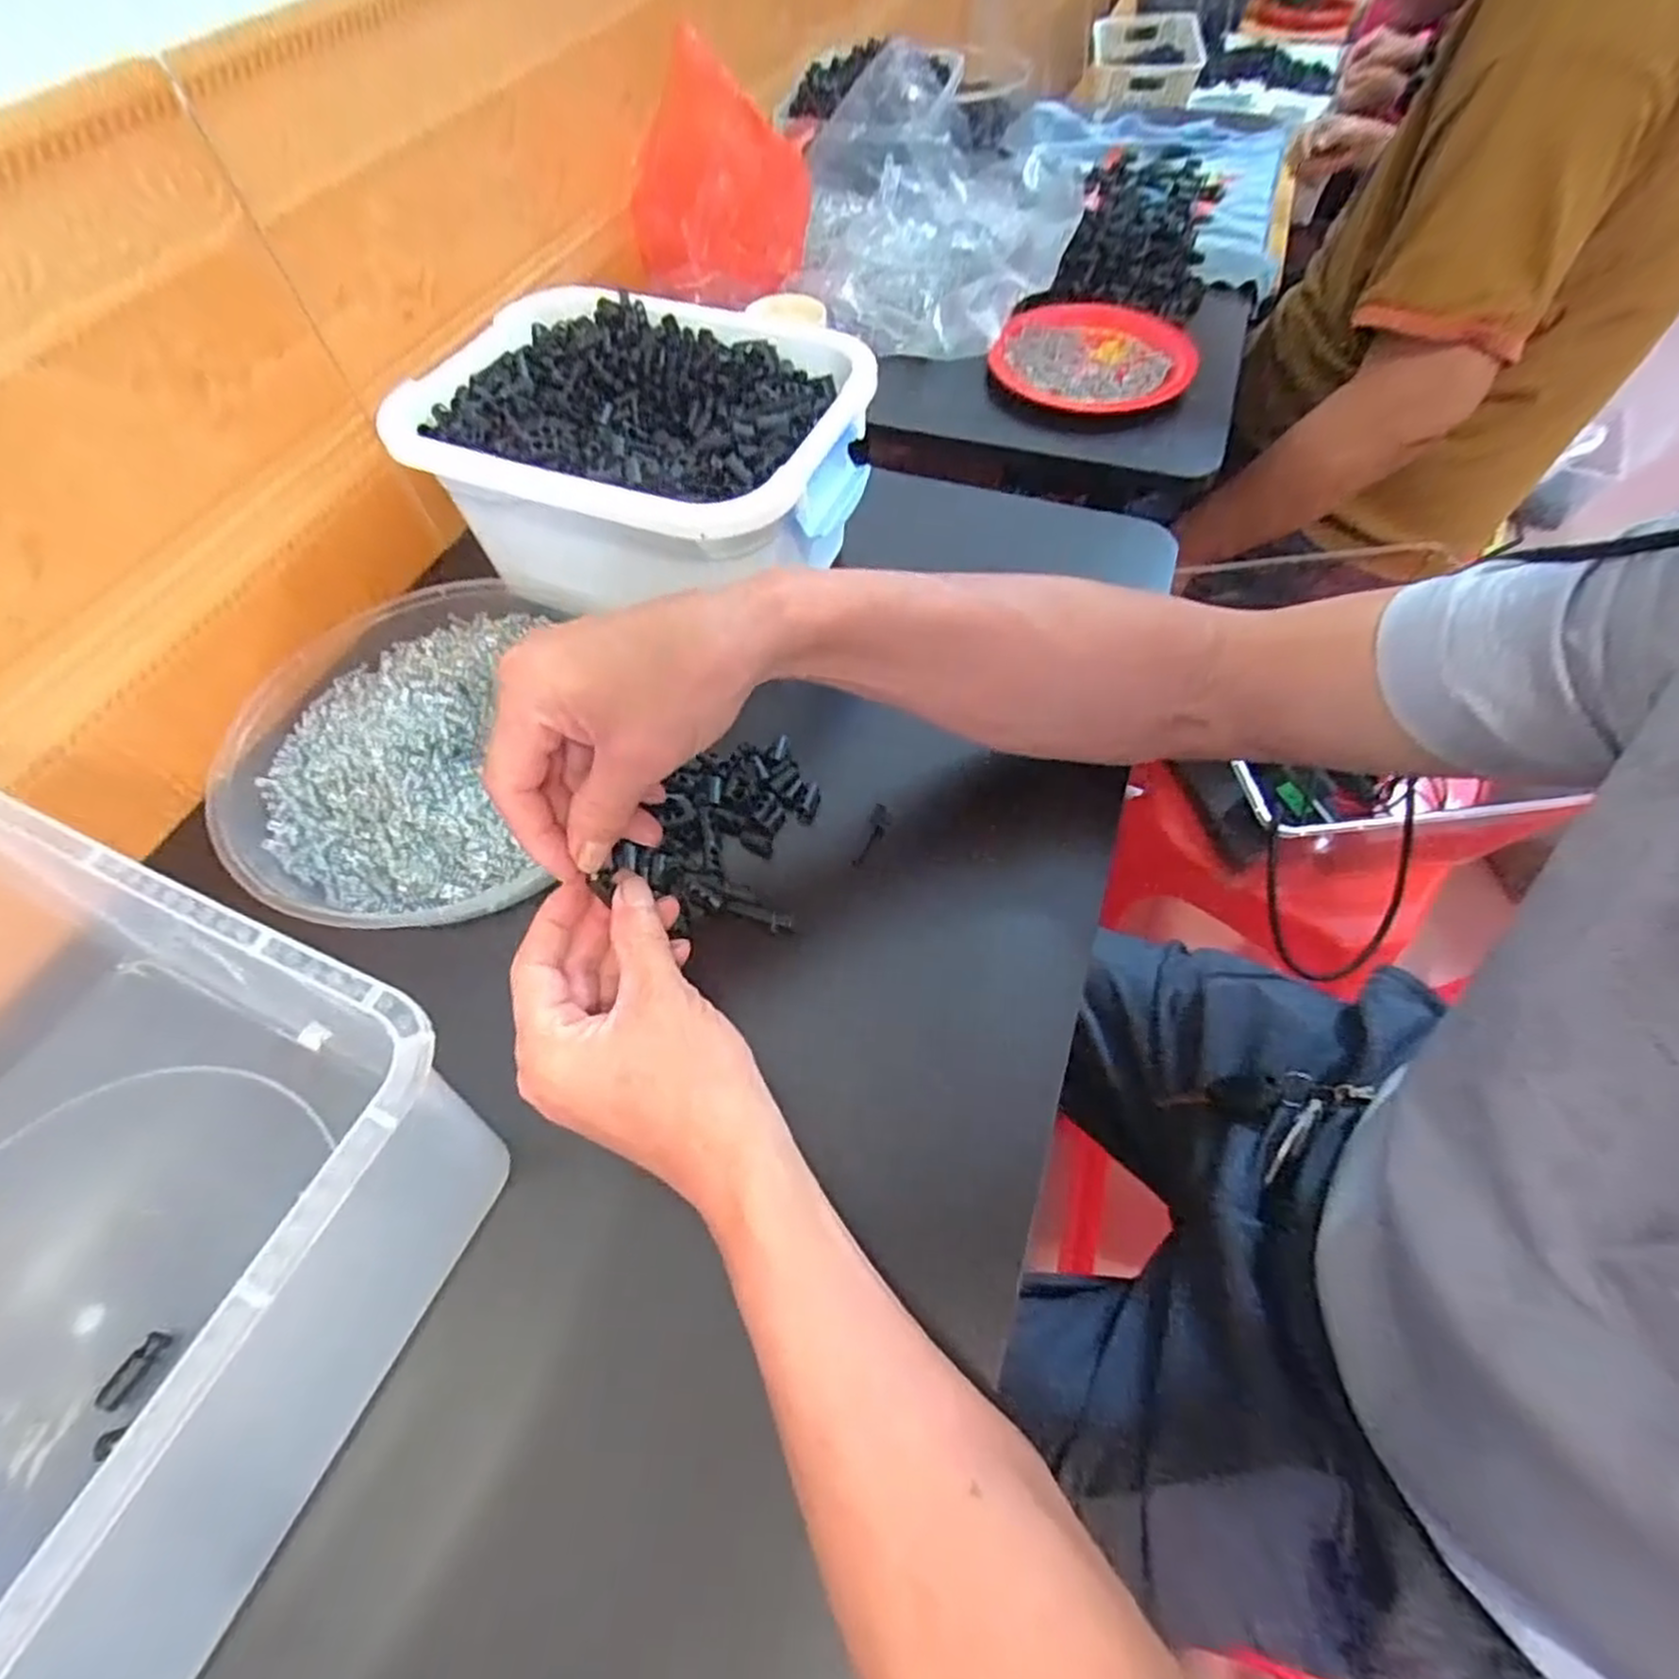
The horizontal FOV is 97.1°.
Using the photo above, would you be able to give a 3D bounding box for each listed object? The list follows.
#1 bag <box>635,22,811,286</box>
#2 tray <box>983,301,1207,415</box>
[{"bbox_3d":[-0.099,-0.522,0.586,0.119,0.143,0.083,22,62,14],"label":"bag"},{"bbox_3d":[0.221,-0.418,0.631,0.154,0.022,0.162,18,61,12],"label":"tray"}]

